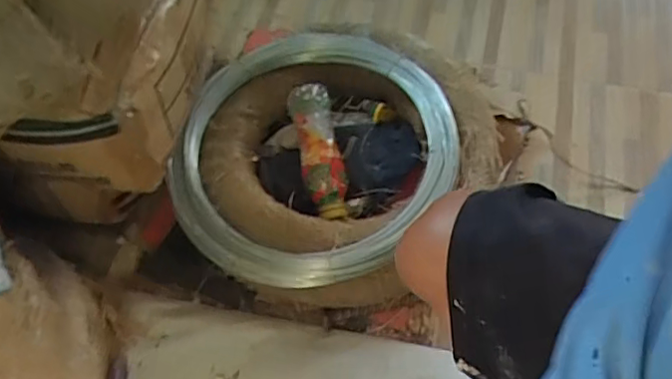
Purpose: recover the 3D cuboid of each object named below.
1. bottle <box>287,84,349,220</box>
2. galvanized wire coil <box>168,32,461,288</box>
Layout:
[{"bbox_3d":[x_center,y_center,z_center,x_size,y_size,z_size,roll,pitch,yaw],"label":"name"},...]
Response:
[{"bbox_3d":[-0.021,-0.048,0.793,0.057,0.068,0.182,-12,82,-3],"label":"bottle"},{"bbox_3d":[-0.019,-0.059,0.747,0.341,0.087,0.388,12,62,10],"label":"galvanized wire coil"}]

